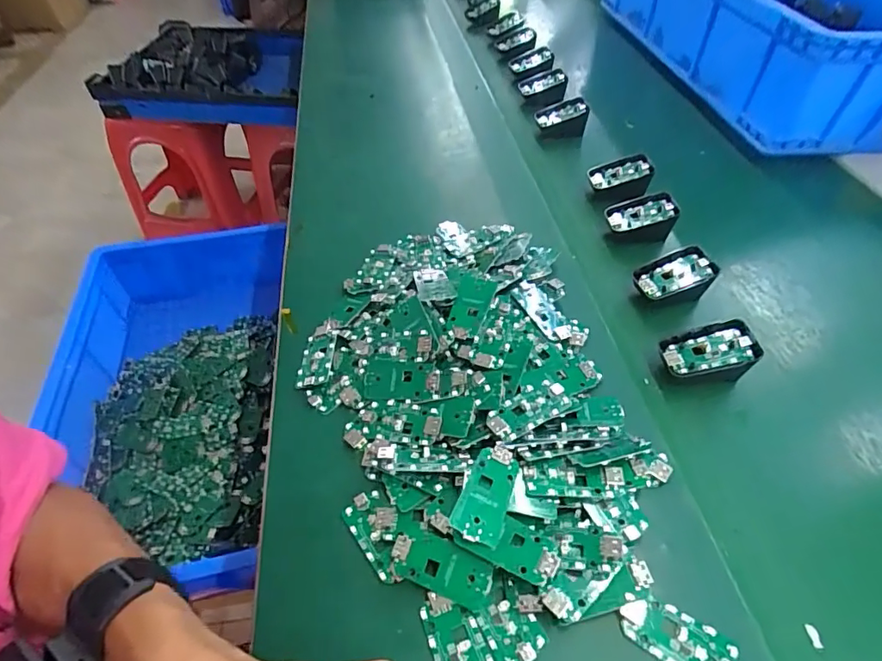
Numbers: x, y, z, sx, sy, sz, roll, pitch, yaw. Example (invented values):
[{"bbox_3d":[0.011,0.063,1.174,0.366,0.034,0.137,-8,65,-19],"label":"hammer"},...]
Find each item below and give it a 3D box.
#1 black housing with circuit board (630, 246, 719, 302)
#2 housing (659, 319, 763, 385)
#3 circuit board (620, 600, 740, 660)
[{"bbox_3d":[0.219,-0.046,0.479,0.067,0.046,0.040,-7,50,-7],"label":"black housing with circuit board"},{"bbox_3d":[0.220,0.022,0.415,0.068,0.040,0.042,-4,49,-5],"label":"housing"},{"bbox_3d":[0.137,0.178,0.289,0.062,0.008,0.033,29,55,22],"label":"circuit board"}]

